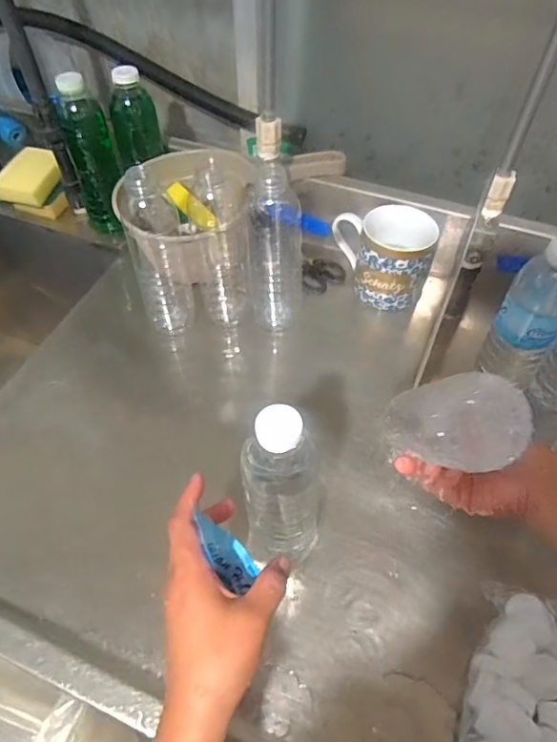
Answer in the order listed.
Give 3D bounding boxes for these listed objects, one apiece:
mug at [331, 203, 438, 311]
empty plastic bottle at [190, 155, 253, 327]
[{"bbox_3d":[0.128,-0.149,0.676,0.130,0.090,0.091,20,55,14],"label":"mug"},{"bbox_3d":[-0.066,-0.138,0.627,0.061,0.190,0.065,-5,53,-5],"label":"empty plastic bottle"}]

